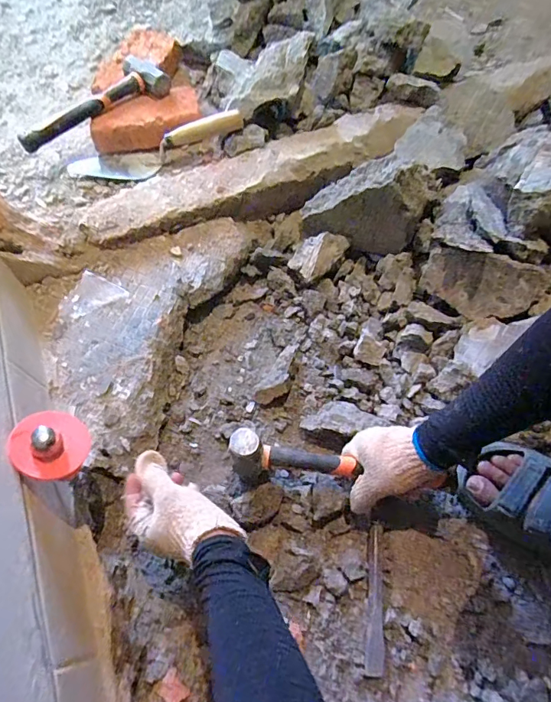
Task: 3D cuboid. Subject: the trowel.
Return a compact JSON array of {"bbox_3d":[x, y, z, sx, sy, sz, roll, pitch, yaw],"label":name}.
[{"bbox_3d":[-0.215,-0.356,0.811,0.330,0.053,0.078,-16,66,11],"label":"trowel"}]

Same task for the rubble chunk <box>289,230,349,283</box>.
[{"bbox_3d":[0.067,-0.163,0.732,0.086,0.042,0.071,-40,68,-17],"label":"rubble chunk"}]

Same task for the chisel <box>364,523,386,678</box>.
[{"bbox_3d":[0.123,0.298,0.544,0.023,0.014,0.161,6,63,5],"label":"chisel"}]

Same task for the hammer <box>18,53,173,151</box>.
[{"bbox_3d":[-0.338,-0.455,0.814,0.284,0.035,0.102,-34,66,-14],"label":"hammer"}]

